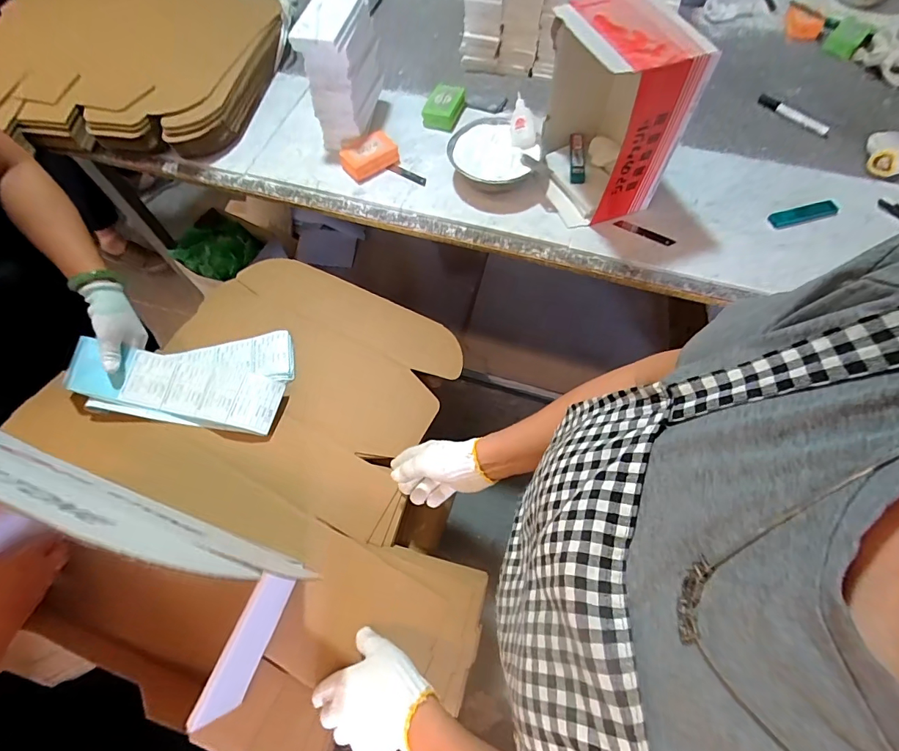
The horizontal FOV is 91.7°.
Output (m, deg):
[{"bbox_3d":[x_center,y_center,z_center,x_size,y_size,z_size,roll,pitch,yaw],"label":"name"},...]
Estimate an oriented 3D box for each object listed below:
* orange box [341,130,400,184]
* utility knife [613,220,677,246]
[{"bbox_3d":[-0.142,-0.395,0.787,0.101,0.029,0.061,-39,68,-15],"label":"orange box"},{"bbox_3d":[0.324,-0.237,0.724,0.096,0.007,0.021,29,69,16],"label":"utility knife"}]

